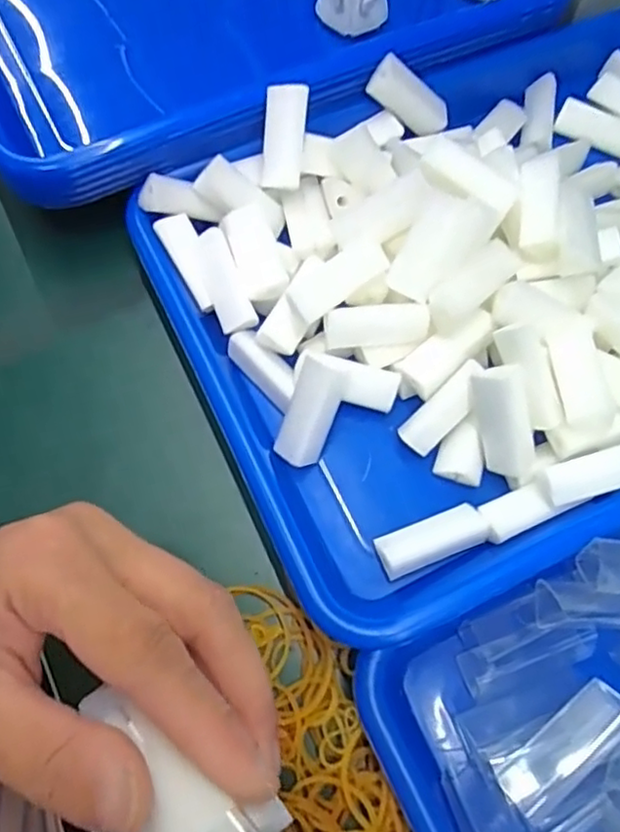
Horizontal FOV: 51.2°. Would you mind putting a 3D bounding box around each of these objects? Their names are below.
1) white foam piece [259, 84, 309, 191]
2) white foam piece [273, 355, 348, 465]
[{"bbox_3d":[-0.013,-0.134,0.311,0.020,0.010,0.046,7,111,0],"label":"white foam piece"},{"bbox_3d":[0.001,-0.002,0.281,0.020,0.015,0.046,20,105,5],"label":"white foam piece"}]

